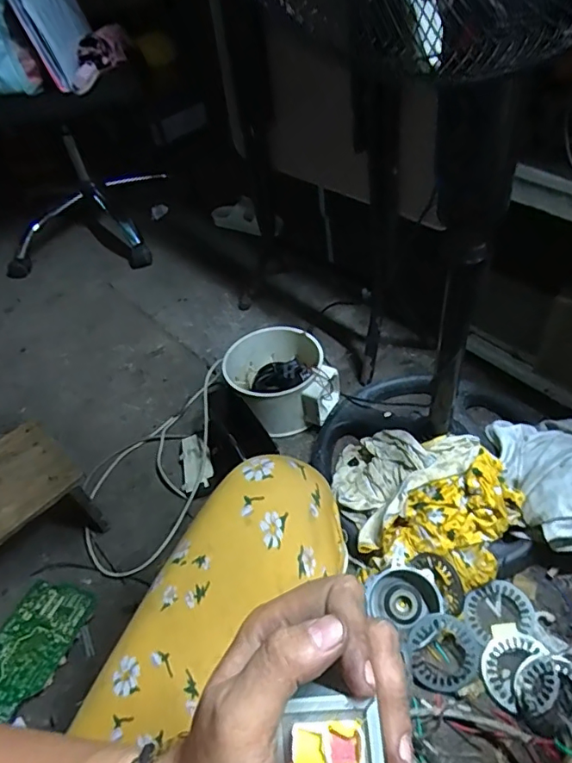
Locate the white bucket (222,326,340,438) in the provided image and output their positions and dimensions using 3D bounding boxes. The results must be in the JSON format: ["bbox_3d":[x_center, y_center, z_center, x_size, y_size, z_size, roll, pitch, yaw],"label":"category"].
[{"bbox_3d":[-0.013,-0.007,1.030,0.191,0.110,0.202,-4,47,4],"label":"white bucket"}]

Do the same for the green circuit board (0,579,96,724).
[{"bbox_3d":[-0.382,0.390,0.771,0.116,0.014,0.191,11,38,16],"label":"green circuit board"}]

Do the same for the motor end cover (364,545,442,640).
[{"bbox_3d":[0.165,0.305,0.743,0.091,0.053,0.103,-33,51,-22],"label":"motor end cover"}]

